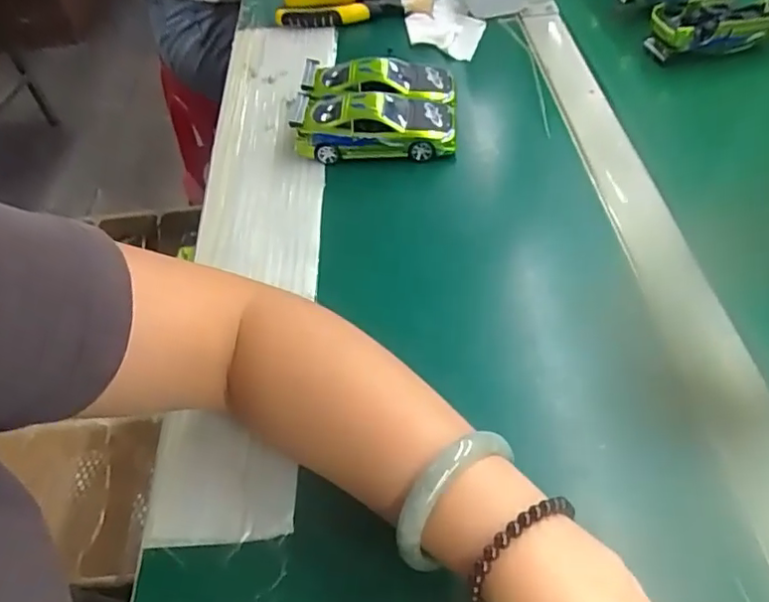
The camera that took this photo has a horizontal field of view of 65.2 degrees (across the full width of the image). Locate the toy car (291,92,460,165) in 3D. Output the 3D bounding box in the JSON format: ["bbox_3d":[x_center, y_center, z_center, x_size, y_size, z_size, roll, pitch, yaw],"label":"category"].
[{"bbox_3d":[-0.009,-0.142,0.500,0.134,0.051,0.056,2,51,7],"label":"toy car"}]

